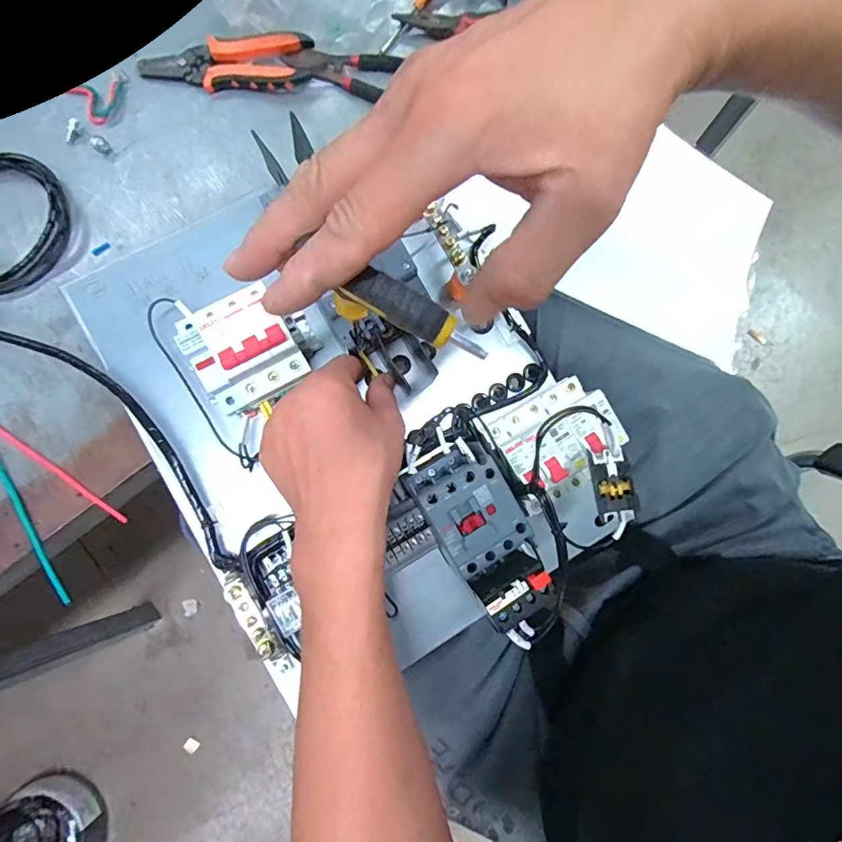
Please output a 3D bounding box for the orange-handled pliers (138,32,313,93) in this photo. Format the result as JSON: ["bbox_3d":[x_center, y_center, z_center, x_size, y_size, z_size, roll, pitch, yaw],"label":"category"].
[{"bbox_3d":[-0.191,-0.347,0.461,0.166,0.019,0.053,0,78,1],"label":"orange-handled pliers"}]

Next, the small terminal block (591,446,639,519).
[{"bbox_3d":[0.128,0.041,0.311,0.022,0.022,0.042,-13,78,-2],"label":"small terminal block"}]

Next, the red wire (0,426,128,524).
[{"bbox_3d":[-0.379,-0.011,0.393,0.334,0.008,0.007,32,80,7],"label":"red wire"}]

